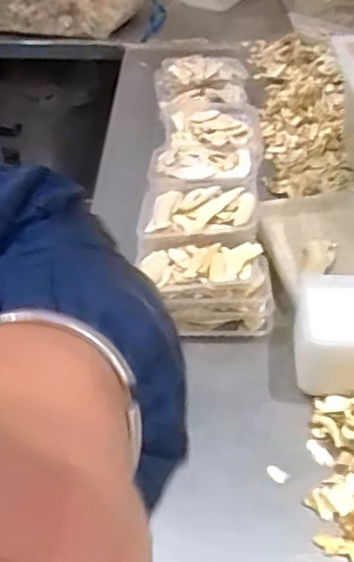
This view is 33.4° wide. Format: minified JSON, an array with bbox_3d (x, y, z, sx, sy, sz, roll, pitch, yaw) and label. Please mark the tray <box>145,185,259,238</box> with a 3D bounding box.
[{"bbox_3d":[0.036,-0.117,0.929,0.168,0.035,0.121,4,41,5],"label":"tray"}]

